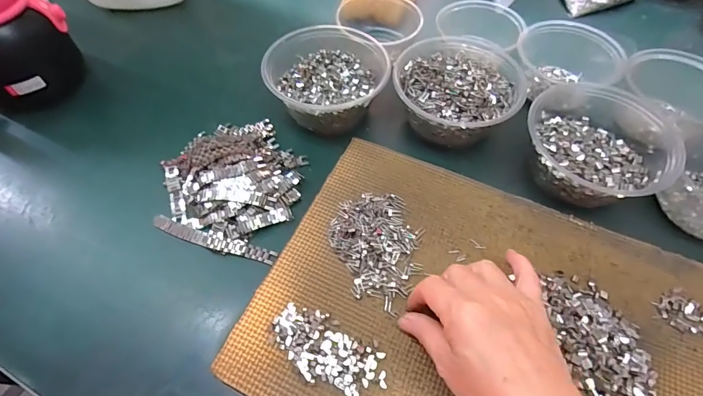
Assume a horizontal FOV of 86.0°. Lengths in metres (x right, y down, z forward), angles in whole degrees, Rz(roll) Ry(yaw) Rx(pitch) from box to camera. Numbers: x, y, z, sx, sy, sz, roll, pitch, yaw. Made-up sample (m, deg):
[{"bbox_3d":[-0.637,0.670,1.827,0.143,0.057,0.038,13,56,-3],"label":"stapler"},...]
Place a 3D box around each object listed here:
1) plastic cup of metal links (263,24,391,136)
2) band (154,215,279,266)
[{"bbox_3d":[-0.025,-0.140,0.435,0.129,0.061,0.128,-1,58,1],"label":"plastic cup of metal links"},{"bbox_3d":[-0.131,0.041,0.358,0.124,0.011,0.017,15,60,10],"label":"band"}]

